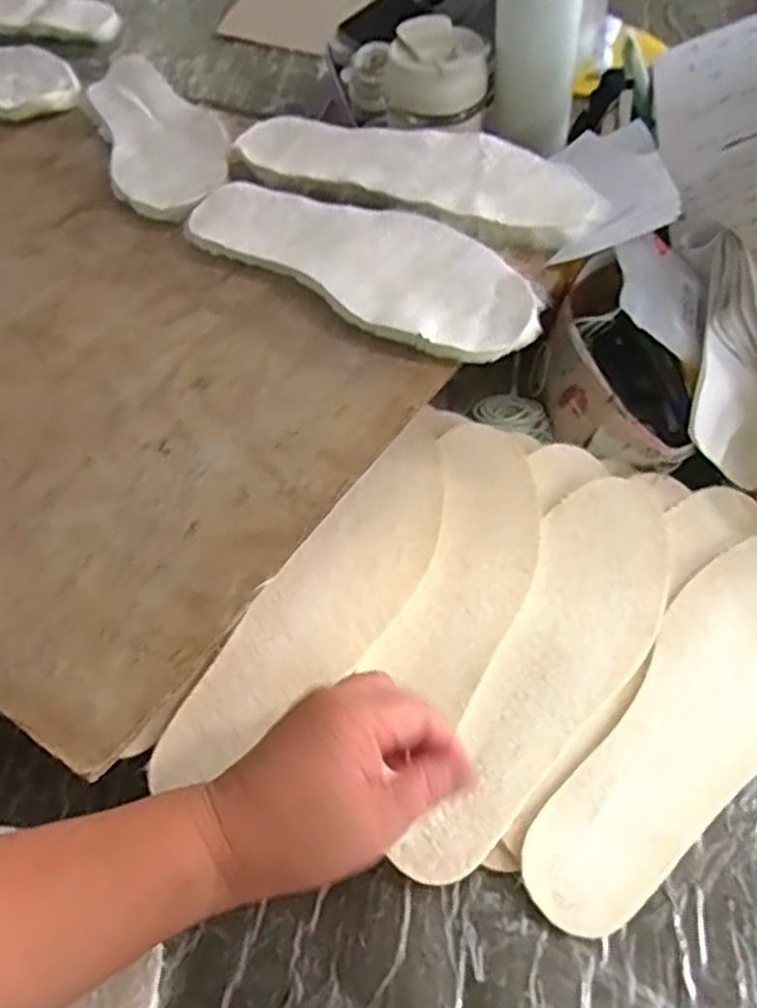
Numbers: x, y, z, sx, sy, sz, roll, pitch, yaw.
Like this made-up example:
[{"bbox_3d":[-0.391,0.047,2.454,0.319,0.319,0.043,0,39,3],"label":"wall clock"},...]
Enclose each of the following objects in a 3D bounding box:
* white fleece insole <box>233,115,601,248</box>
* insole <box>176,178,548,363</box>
[{"bbox_3d":[0.023,-0.244,0.550,0.279,0.025,0.092,26,63,19],"label":"white fleece insole"},{"bbox_3d":[-0.014,-0.168,0.506,0.275,0.013,0.097,32,67,29],"label":"insole"}]

